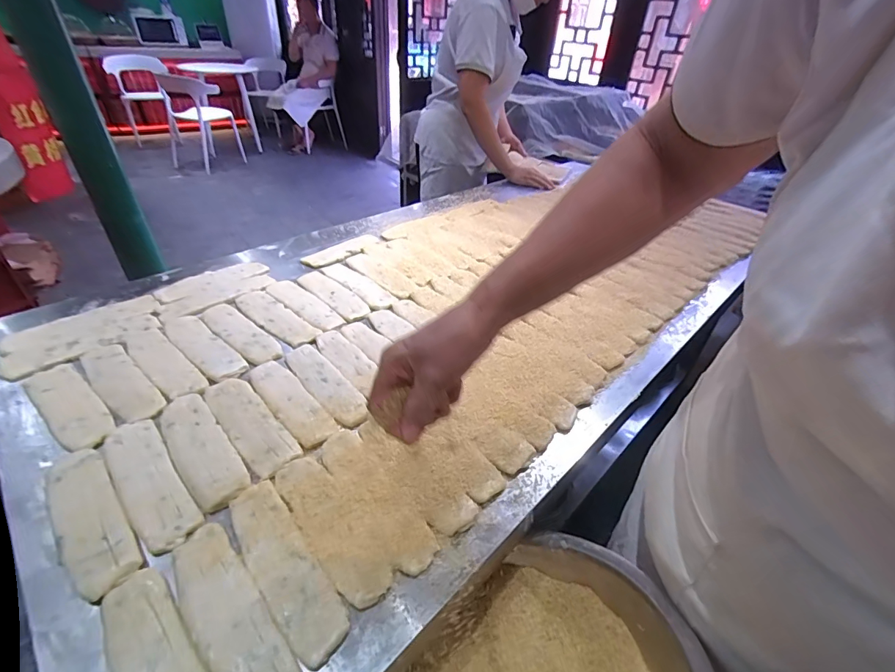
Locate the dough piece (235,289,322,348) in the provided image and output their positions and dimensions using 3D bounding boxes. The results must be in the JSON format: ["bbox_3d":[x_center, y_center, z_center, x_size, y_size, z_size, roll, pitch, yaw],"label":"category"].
[{"bbox_3d":[-0.299,-0.034,0.723,0.193,0.009,0.063,30,44,30],"label":"dough piece"}]

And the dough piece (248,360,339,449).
[{"bbox_3d":[-0.213,0.083,0.564,0.053,0.014,0.172,-28,48,-35],"label":"dough piece"}]

